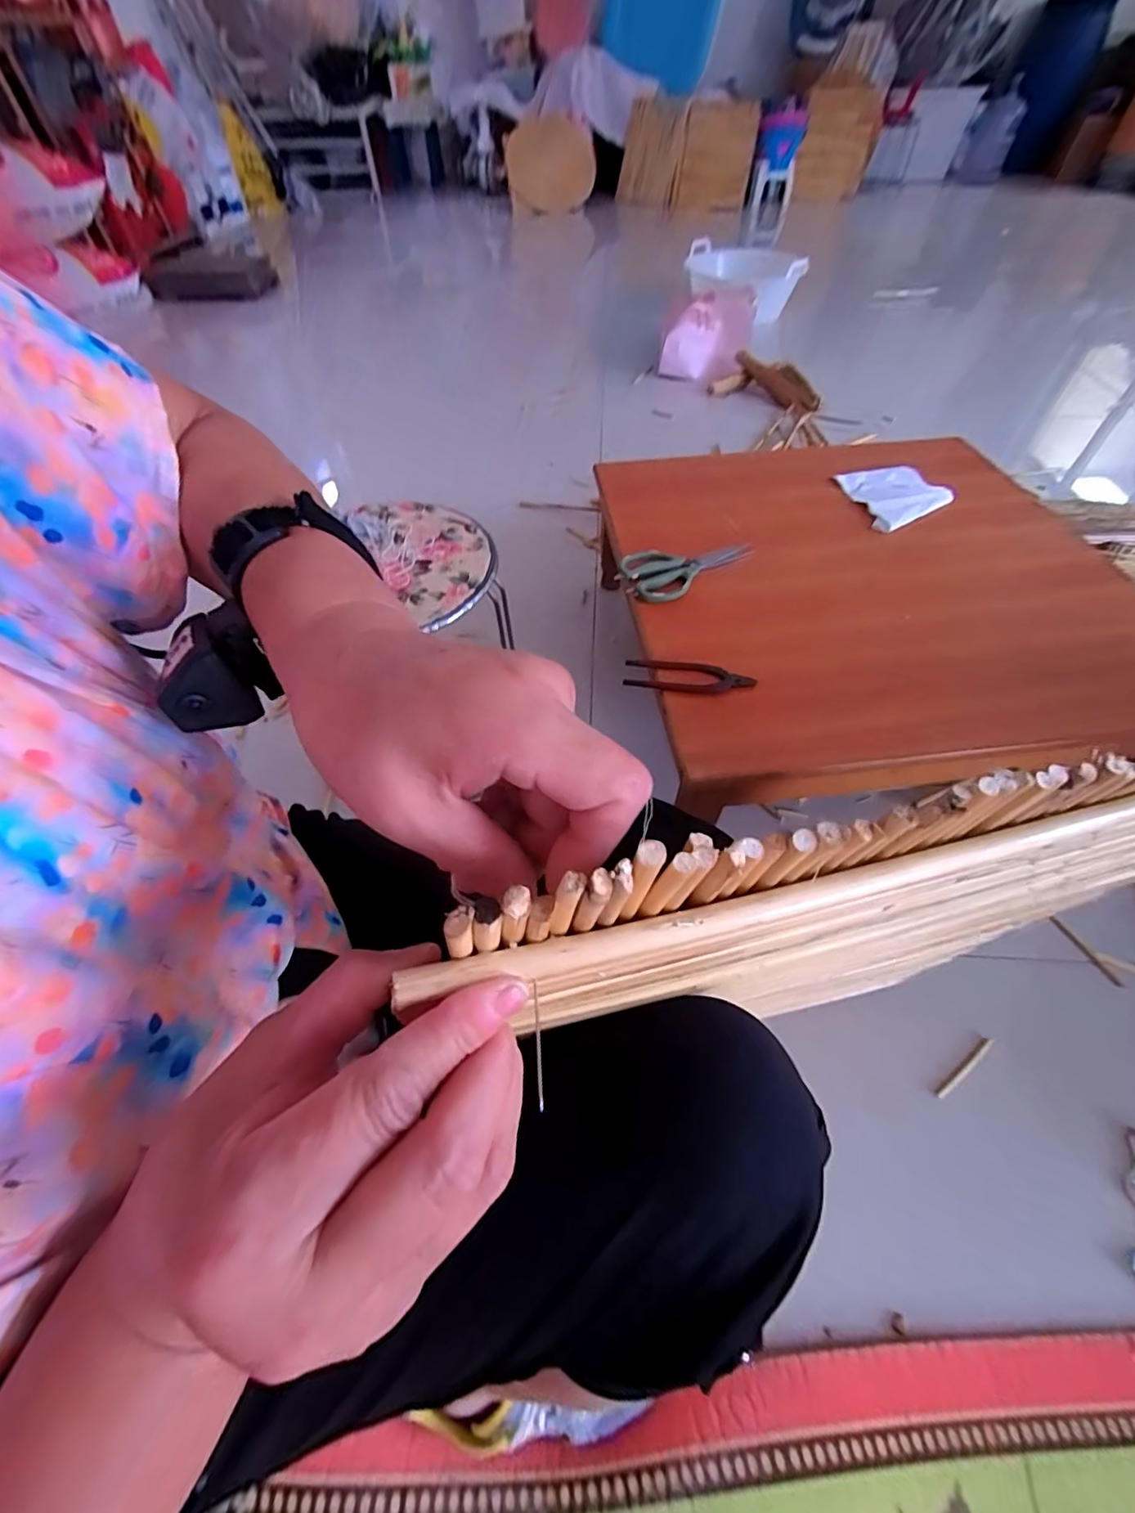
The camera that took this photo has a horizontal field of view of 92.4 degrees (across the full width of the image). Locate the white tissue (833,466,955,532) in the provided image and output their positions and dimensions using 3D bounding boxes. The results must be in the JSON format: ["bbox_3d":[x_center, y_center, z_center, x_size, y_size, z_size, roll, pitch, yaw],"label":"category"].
[{"bbox_3d":[0.537,-0.436,0.897,0.145,0.019,0.173,-12,54,-8],"label":"white tissue"}]

